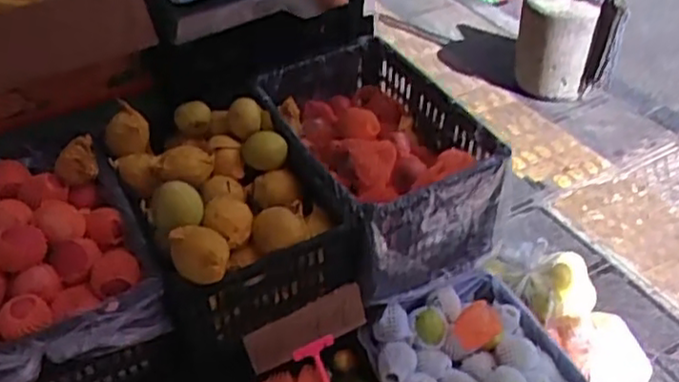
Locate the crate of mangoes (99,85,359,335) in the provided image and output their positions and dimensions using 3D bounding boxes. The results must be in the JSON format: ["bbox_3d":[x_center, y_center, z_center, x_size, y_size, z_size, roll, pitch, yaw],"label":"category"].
[{"bbox_3d":[-0.229,0.014,1.406,0.359,0.226,0.470,-22,46,-22],"label":"crate of mangoes"}]

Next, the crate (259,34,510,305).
[{"bbox_3d":[0.079,-0.065,1.567,0.323,0.275,0.484,-20,45,-20],"label":"crate"}]

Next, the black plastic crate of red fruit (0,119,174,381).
[{"bbox_3d":[-0.558,0.106,1.334,0.363,0.232,0.574,-22,46,-23],"label":"black plastic crate of red fruit"}]

